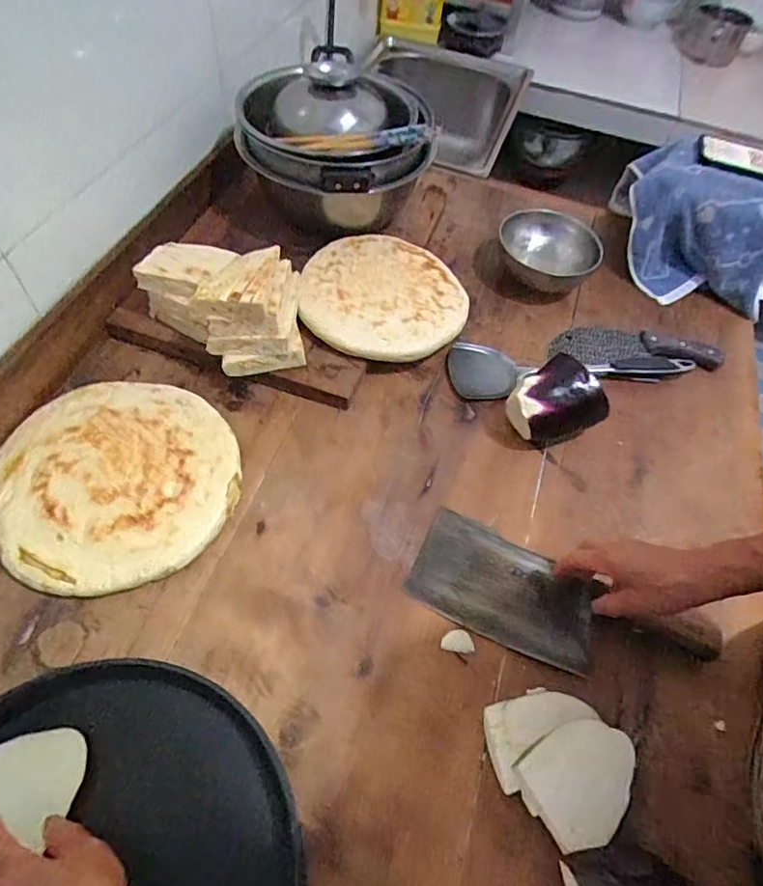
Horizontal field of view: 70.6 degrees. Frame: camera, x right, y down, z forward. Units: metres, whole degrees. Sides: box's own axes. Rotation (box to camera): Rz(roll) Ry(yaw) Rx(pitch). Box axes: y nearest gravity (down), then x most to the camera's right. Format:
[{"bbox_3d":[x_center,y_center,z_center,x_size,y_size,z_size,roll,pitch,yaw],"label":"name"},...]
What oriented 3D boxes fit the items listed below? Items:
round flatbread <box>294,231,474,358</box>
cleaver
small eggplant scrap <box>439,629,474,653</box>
[{"bbox_3d":[0.005,-0.198,0.716,0.212,0.019,0.202,4,62,-8],"label":"round flatbread"},{"bbox_3d":[0.181,0.164,0.550,0.298,0.018,0.113,18,56,10],"label":"cleaver"},{"bbox_3d":[0.075,0.193,0.528,0.032,0.004,0.022,10,56,2],"label":"small eggplant scrap"}]

